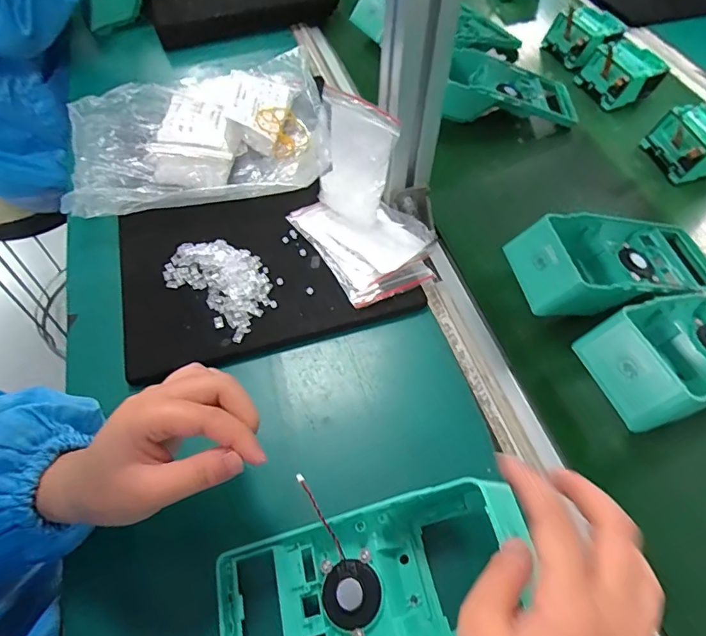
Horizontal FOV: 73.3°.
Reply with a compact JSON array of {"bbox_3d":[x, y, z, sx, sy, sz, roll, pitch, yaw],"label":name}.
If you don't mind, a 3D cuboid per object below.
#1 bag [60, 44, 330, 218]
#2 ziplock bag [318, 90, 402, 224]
[{"bbox_3d":[-0.165,-0.200,0.499,0.264,0.051,0.210,-12,56,-8],"label":"bag"},{"bbox_3d":[0.000,-0.135,0.413,0.070,0.103,0.027,33,61,21],"label":"ziplock bag"}]

